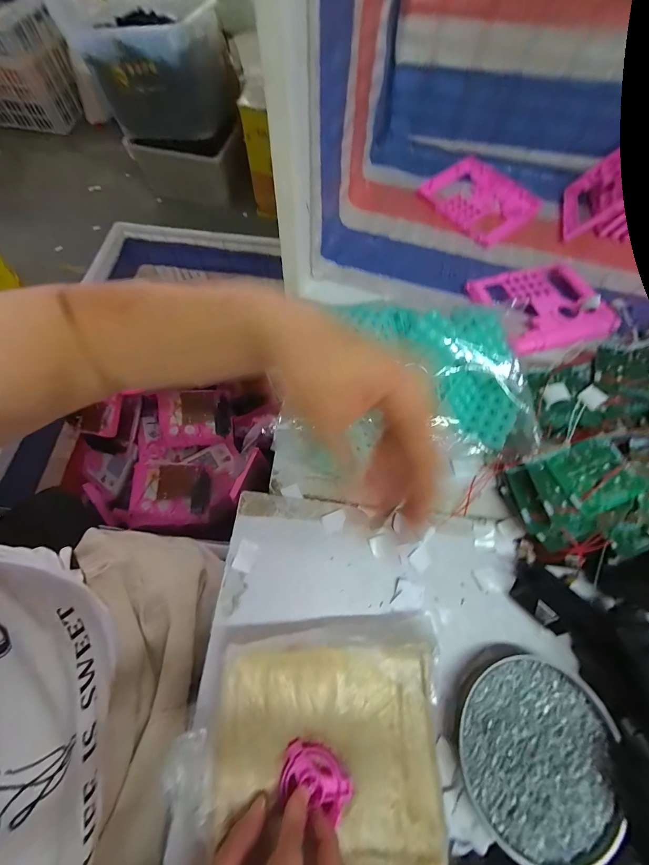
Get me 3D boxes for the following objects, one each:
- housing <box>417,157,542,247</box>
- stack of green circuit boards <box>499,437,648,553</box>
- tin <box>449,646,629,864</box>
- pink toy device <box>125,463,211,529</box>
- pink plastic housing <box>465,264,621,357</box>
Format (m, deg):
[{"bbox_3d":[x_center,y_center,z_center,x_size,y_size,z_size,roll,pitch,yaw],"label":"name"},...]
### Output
[{"bbox_3d":[0.257,-0.394,0.523,0.145,0.015,0.163,-39,74,-15],"label":"housing"},{"bbox_3d":[0.259,0.065,0.332,0.118,0.048,0.085,-16,69,-8],"label":"stack of green circuit boards"},{"bbox_3d":[0.179,0.273,0.272,0.123,0.022,0.135,1,68,-1],"label":"tin"},{"bbox_3d":[-0.348,0.140,0.710,0.163,0.030,0.139,-3,84,-15],"label":"pink toy device"},{"bbox_3d":[0.297,-0.169,0.429,0.155,0.030,0.133,-15,69,-7],"label":"pink plastic housing"}]

